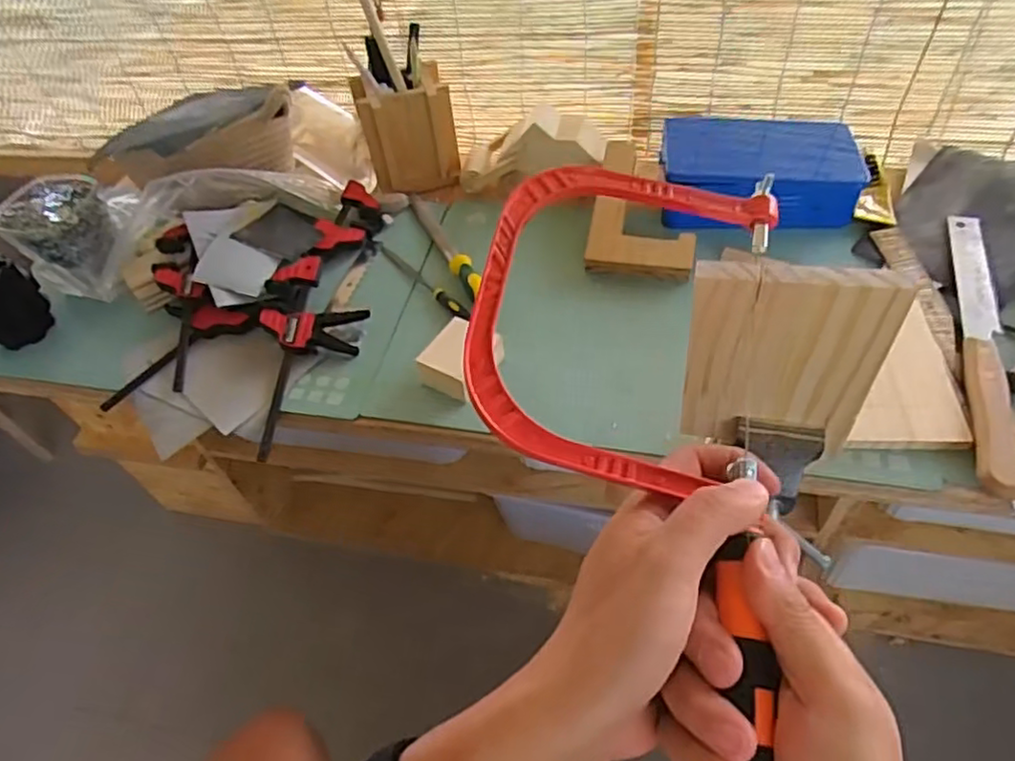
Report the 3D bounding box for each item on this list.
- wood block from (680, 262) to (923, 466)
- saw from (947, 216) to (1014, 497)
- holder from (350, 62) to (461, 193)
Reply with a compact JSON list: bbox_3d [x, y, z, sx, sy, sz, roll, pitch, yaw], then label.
[{"bbox_3d":[0.151,-0.008,0.369,0.100,0.140,0.013,8,52,13],"label":"wood block"},{"bbox_3d":[0.383,-0.037,0.531,0.030,0.015,0.301,12,53,15],"label":"saw"},{"bbox_3d":[-0.112,-0.283,0.746,0.099,0.104,0.086,-15,51,-6],"label":"holder"}]

